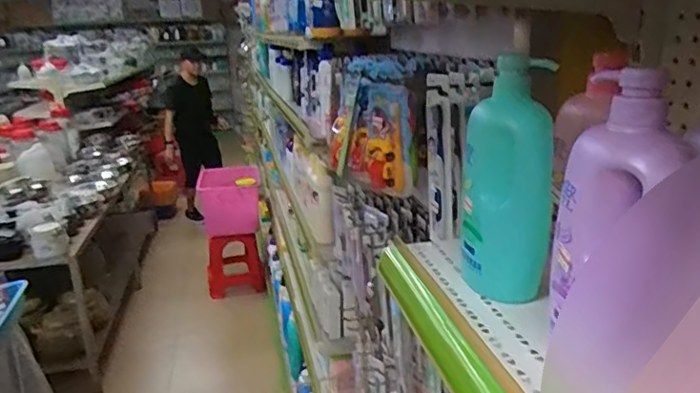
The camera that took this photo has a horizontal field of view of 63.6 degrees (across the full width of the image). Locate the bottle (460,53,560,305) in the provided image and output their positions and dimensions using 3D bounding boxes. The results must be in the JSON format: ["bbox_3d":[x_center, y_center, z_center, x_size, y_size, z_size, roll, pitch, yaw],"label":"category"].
[{"bbox_3d":[0.149,-0.012,0.538,0.080,0.222,0.059,2,17,14],"label":"bottle"}]

